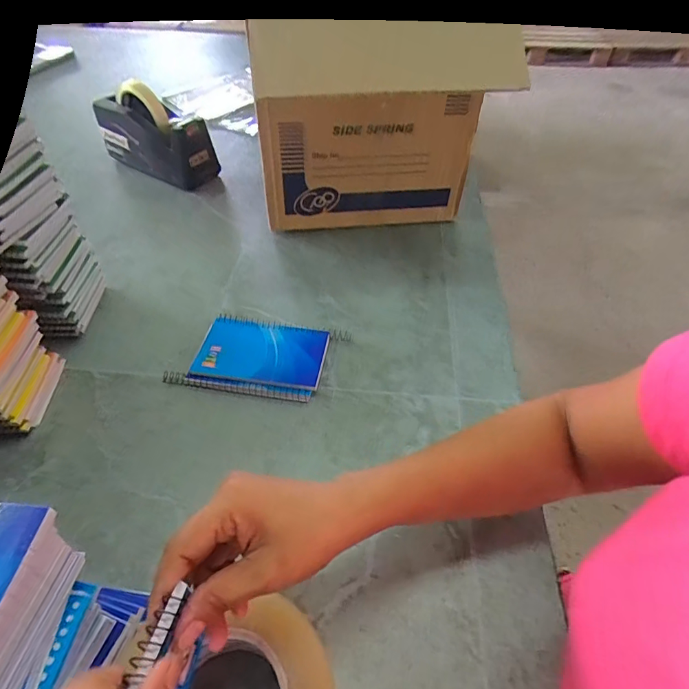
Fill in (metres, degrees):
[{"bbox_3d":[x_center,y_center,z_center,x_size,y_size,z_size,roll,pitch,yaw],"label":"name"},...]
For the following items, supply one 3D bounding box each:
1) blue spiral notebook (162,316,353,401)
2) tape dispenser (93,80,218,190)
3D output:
[{"bbox_3d":[-0.087,0.012,0.484,0.156,0.016,0.097,7,48,8],"label":"blue spiral notebook"},{"bbox_3d":[-0.311,-0.342,0.748,0.202,0.130,0.077,27,53,24],"label":"tape dispenser"}]

